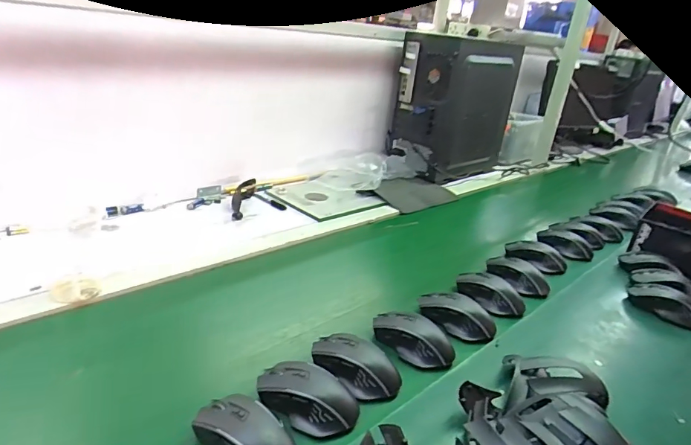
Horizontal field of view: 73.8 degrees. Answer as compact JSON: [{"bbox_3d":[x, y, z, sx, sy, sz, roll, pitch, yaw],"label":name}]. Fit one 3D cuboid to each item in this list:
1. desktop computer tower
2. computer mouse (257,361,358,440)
[{"bbox_3d":[0.320,-0.338,1.361,0.227,0.373,0.329,24,28,34],"label":"desktop computer tower"},{"bbox_3d":[-0.042,0.189,0.513,0.111,0.035,0.064,21,27,29],"label":"computer mouse"}]

